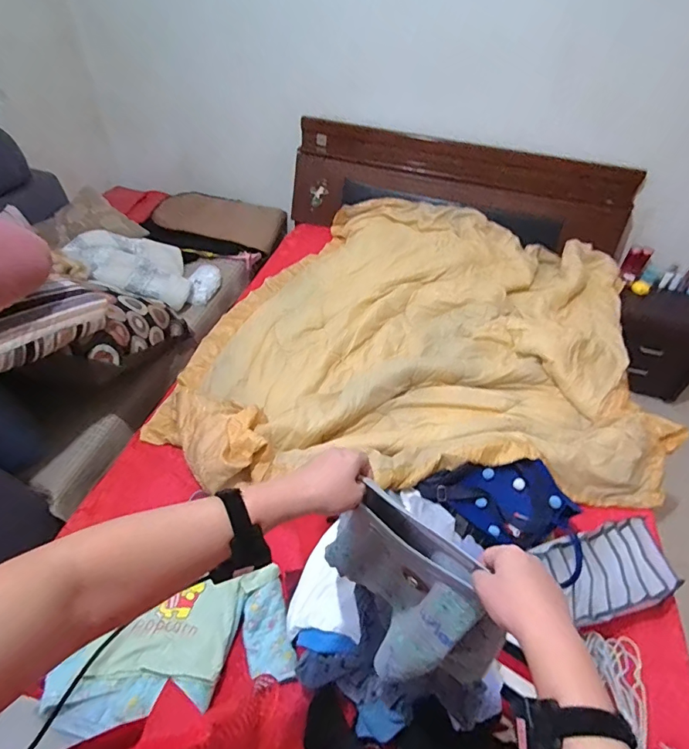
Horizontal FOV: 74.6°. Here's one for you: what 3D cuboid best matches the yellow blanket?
[{"bbox_3d":[0.303,-0.181,1.661,1.560,0.165,1.491,2,46,-3],"label":"yellow blanket"}]

